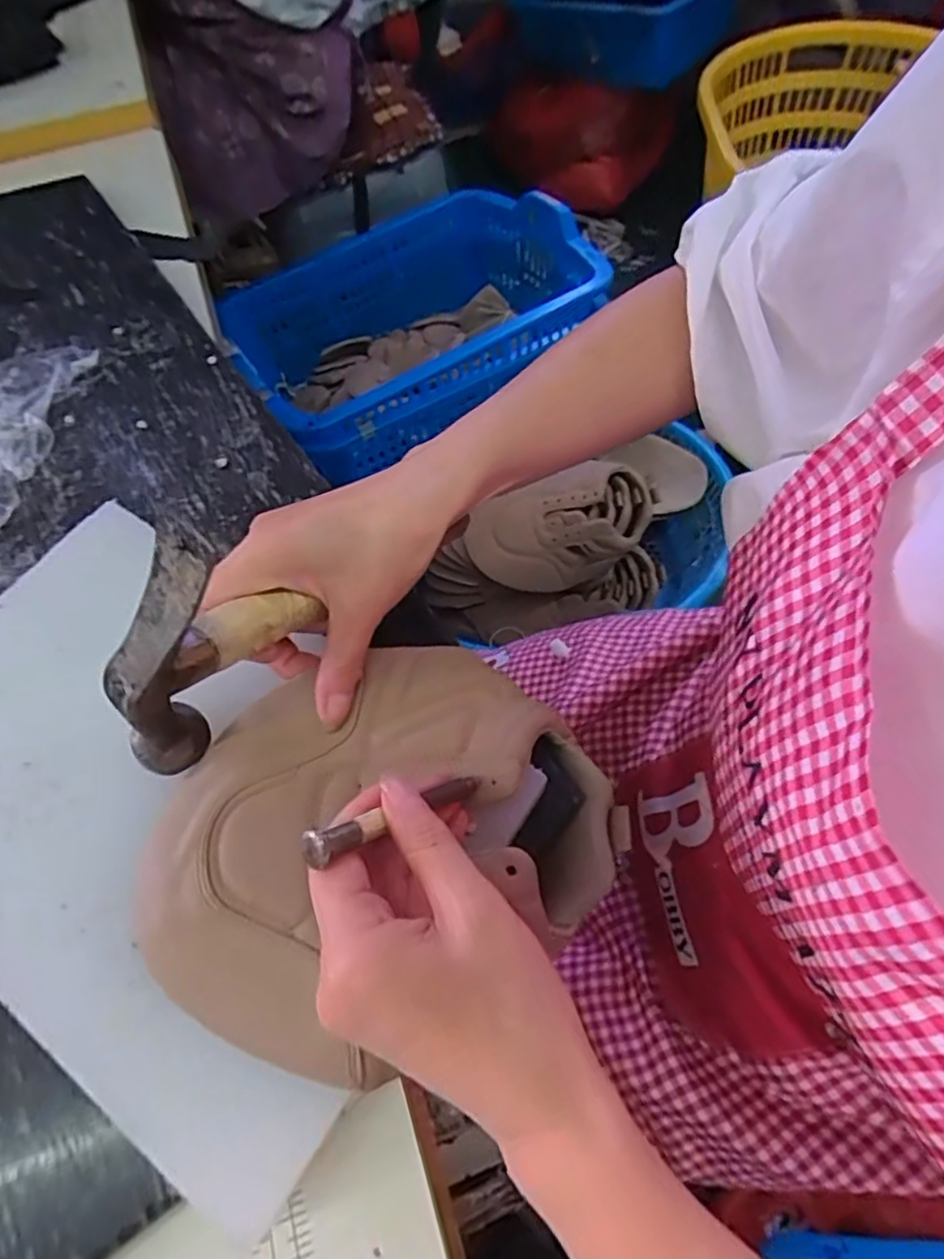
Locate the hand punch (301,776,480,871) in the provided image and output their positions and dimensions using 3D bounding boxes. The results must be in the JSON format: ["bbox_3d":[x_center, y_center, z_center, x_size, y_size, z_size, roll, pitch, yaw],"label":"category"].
[{"bbox_3d":[-0.027,0.069,0.247,0.086,0.008,0.011,-6,53,-49],"label":"hand punch"}]

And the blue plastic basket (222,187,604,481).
[{"bbox_3d":[-0.099,-0.458,1.002,0.505,0.217,0.381,-31,64,-13],"label":"blue plastic basket"}]

